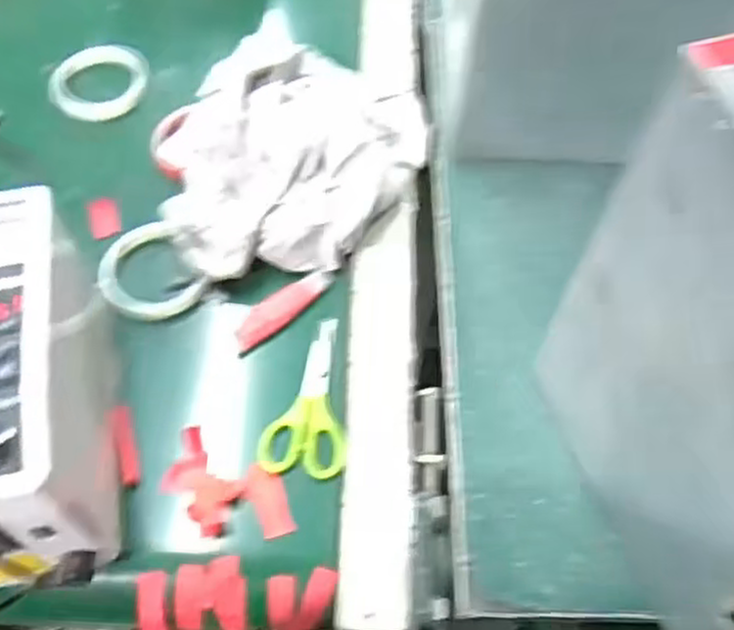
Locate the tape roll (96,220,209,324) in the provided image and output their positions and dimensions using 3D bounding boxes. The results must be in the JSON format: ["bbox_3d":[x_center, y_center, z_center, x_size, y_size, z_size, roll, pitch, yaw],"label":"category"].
[{"bbox_3d":[-0.177,-0.034,0.628,0.080,0.015,0.085,-1,71,2],"label":"tape roll"}]

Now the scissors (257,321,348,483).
[{"bbox_3d":[-0.045,0.060,0.586,0.061,0.009,0.130,2,60,0],"label":"scissors"}]

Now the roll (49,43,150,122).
[{"bbox_3d":[-0.261,-0.224,0.744,0.088,0.015,0.091,0,68,1],"label":"roll"}]

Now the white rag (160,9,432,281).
[{"bbox_3d":[-0.068,-0.145,0.665,0.202,0.079,0.259,29,63,15],"label":"white rag"}]

